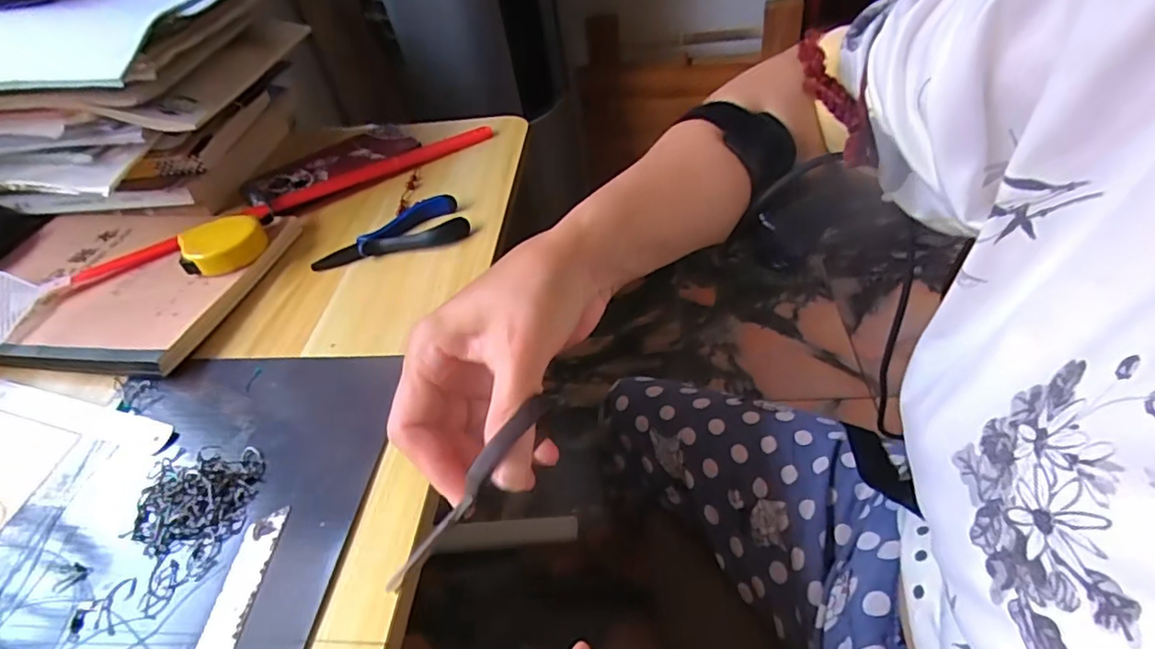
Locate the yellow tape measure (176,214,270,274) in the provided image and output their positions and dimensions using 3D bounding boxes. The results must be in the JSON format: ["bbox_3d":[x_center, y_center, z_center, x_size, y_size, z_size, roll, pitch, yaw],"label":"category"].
[{"bbox_3d":[-0.273,-0.061,0.436,0.058,0.023,0.047,-27,46,-14],"label":"yellow tape measure"}]

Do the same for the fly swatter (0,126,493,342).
[{"bbox_3d":[-0.307,-0.092,0.480,0.505,0.010,0.090,-34,48,-20],"label":"fly swatter"}]

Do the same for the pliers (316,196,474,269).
[{"bbox_3d":[-0.149,-0.076,0.452,0.117,0.015,0.054,-16,45,-3],"label":"pliers"}]

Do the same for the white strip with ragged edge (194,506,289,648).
[{"bbox_3d":[-0.159,0.131,0.256,0.018,0.004,0.099,-6,45,7],"label":"white strip with ragged edge"}]

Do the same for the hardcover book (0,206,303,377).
[{"bbox_3d":[-0.368,-0.040,0.447,0.244,0.021,0.183,0,46,13],"label":"hardcover book"}]

